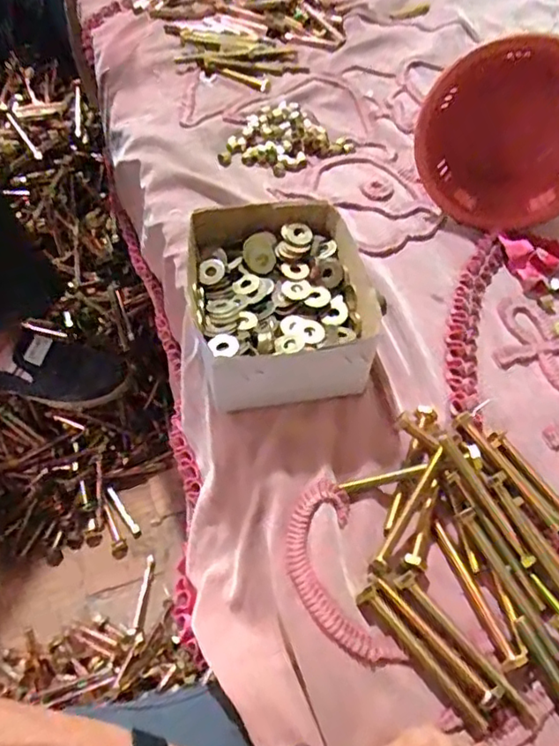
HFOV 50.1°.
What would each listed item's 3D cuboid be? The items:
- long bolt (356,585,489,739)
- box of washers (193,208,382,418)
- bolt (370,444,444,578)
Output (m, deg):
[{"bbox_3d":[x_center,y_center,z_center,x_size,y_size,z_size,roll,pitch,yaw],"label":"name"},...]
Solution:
[{"bbox_3d":[0.091,0.181,0.381,0.013,0.018,0.104,-36,63,-25],"label":"long bolt"},{"bbox_3d":[0.002,-0.061,0.512,0.146,0.063,0.177,-6,54,-7],"label":"box of washers"},{"bbox_3d":[0.093,0.099,0.427,0.011,0.017,0.100,28,76,18],"label":"bolt"}]

